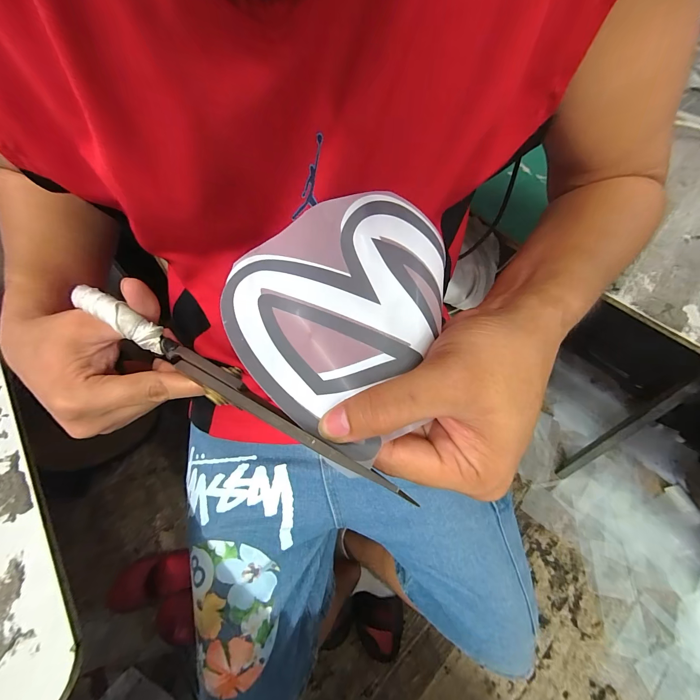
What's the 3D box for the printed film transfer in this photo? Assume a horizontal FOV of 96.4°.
[{"bbox_3d":[-0.017,-0.021,0.168,0.120,0.018,0.126,10,79,20],"label":"printed film transfer"}]

